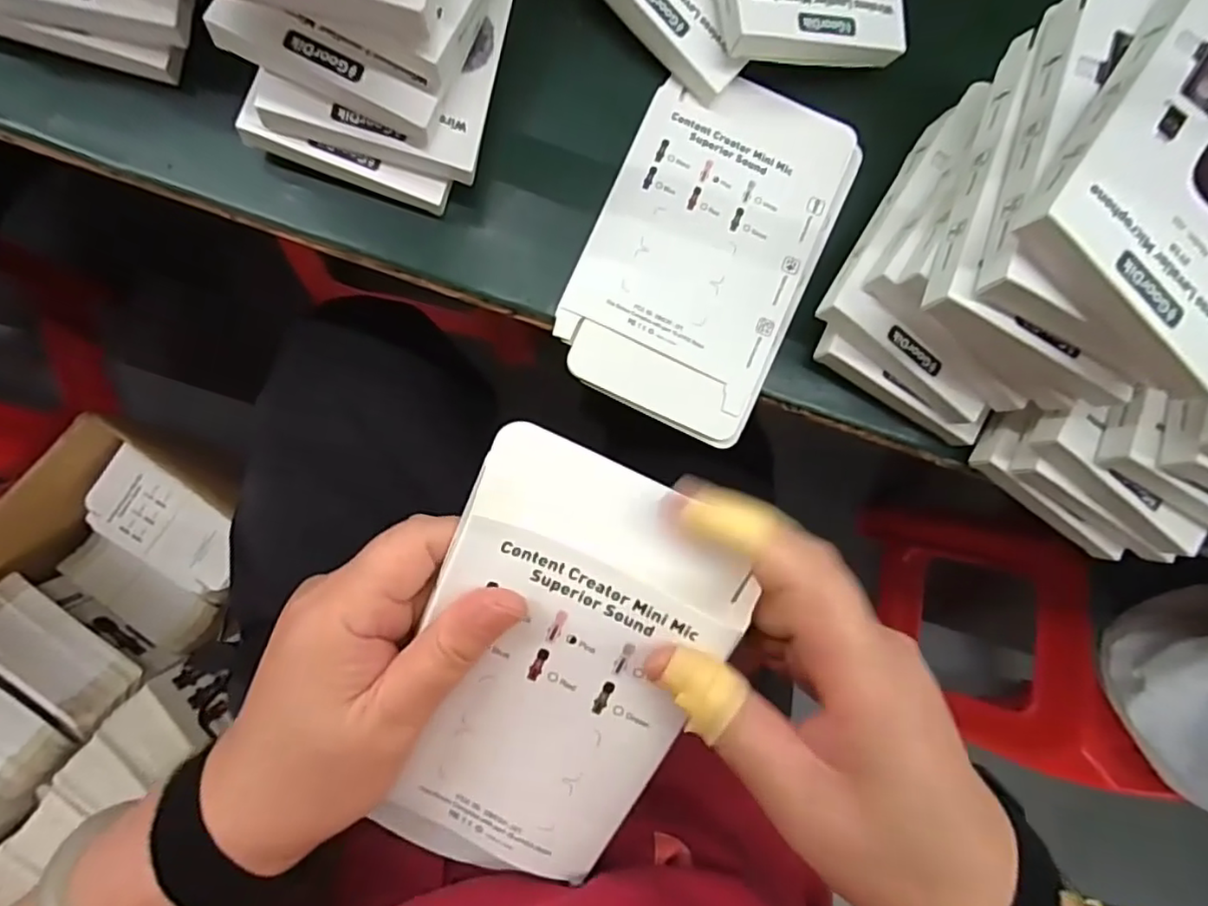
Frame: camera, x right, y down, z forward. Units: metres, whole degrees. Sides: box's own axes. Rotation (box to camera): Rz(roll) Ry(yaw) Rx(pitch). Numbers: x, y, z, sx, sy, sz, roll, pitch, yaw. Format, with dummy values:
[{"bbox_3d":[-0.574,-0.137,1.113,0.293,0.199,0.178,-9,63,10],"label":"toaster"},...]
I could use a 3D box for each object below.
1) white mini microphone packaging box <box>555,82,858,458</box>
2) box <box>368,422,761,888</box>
[{"bbox_3d":[0.059,-0.115,0.348,0.121,0.008,0.195,25,84,-4],"label":"white mini microphone packaging box"},{"bbox_3d":[-0.019,0.086,0.232,0.100,0.015,0.171,22,104,-3],"label":"box"}]

